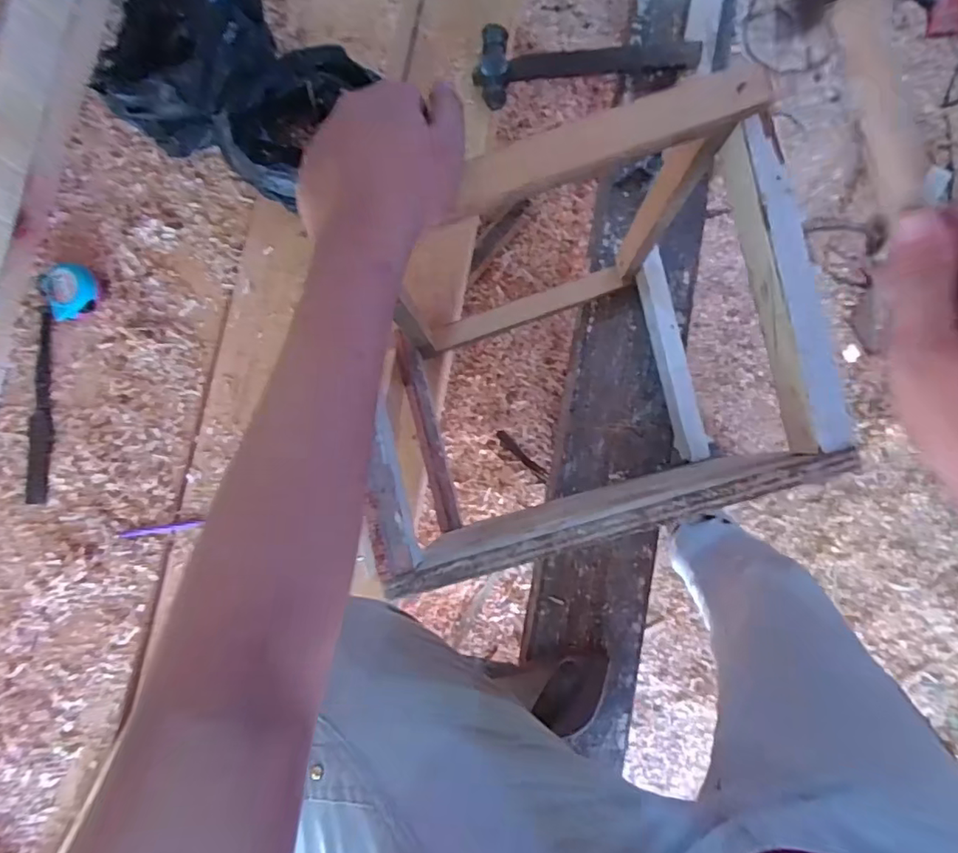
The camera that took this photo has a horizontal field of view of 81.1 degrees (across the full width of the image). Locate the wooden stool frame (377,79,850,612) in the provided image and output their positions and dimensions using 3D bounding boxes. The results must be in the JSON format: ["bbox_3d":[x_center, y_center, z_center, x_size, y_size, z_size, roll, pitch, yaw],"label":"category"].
[{"bbox_3d":[0.072,-0.044,0.515,0.318,0.349,0.271,-16,82,5],"label":"wooden stool frame"}]

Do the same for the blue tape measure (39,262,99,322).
[{"bbox_3d":[-0.493,-0.161,0.674,0.070,0.030,0.059,-17,82,5],"label":"blue tape measure"}]

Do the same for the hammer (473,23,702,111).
[{"bbox_3d":[0.132,-0.488,0.721,0.283,0.029,0.112,-6,83,6],"label":"hammer"}]

